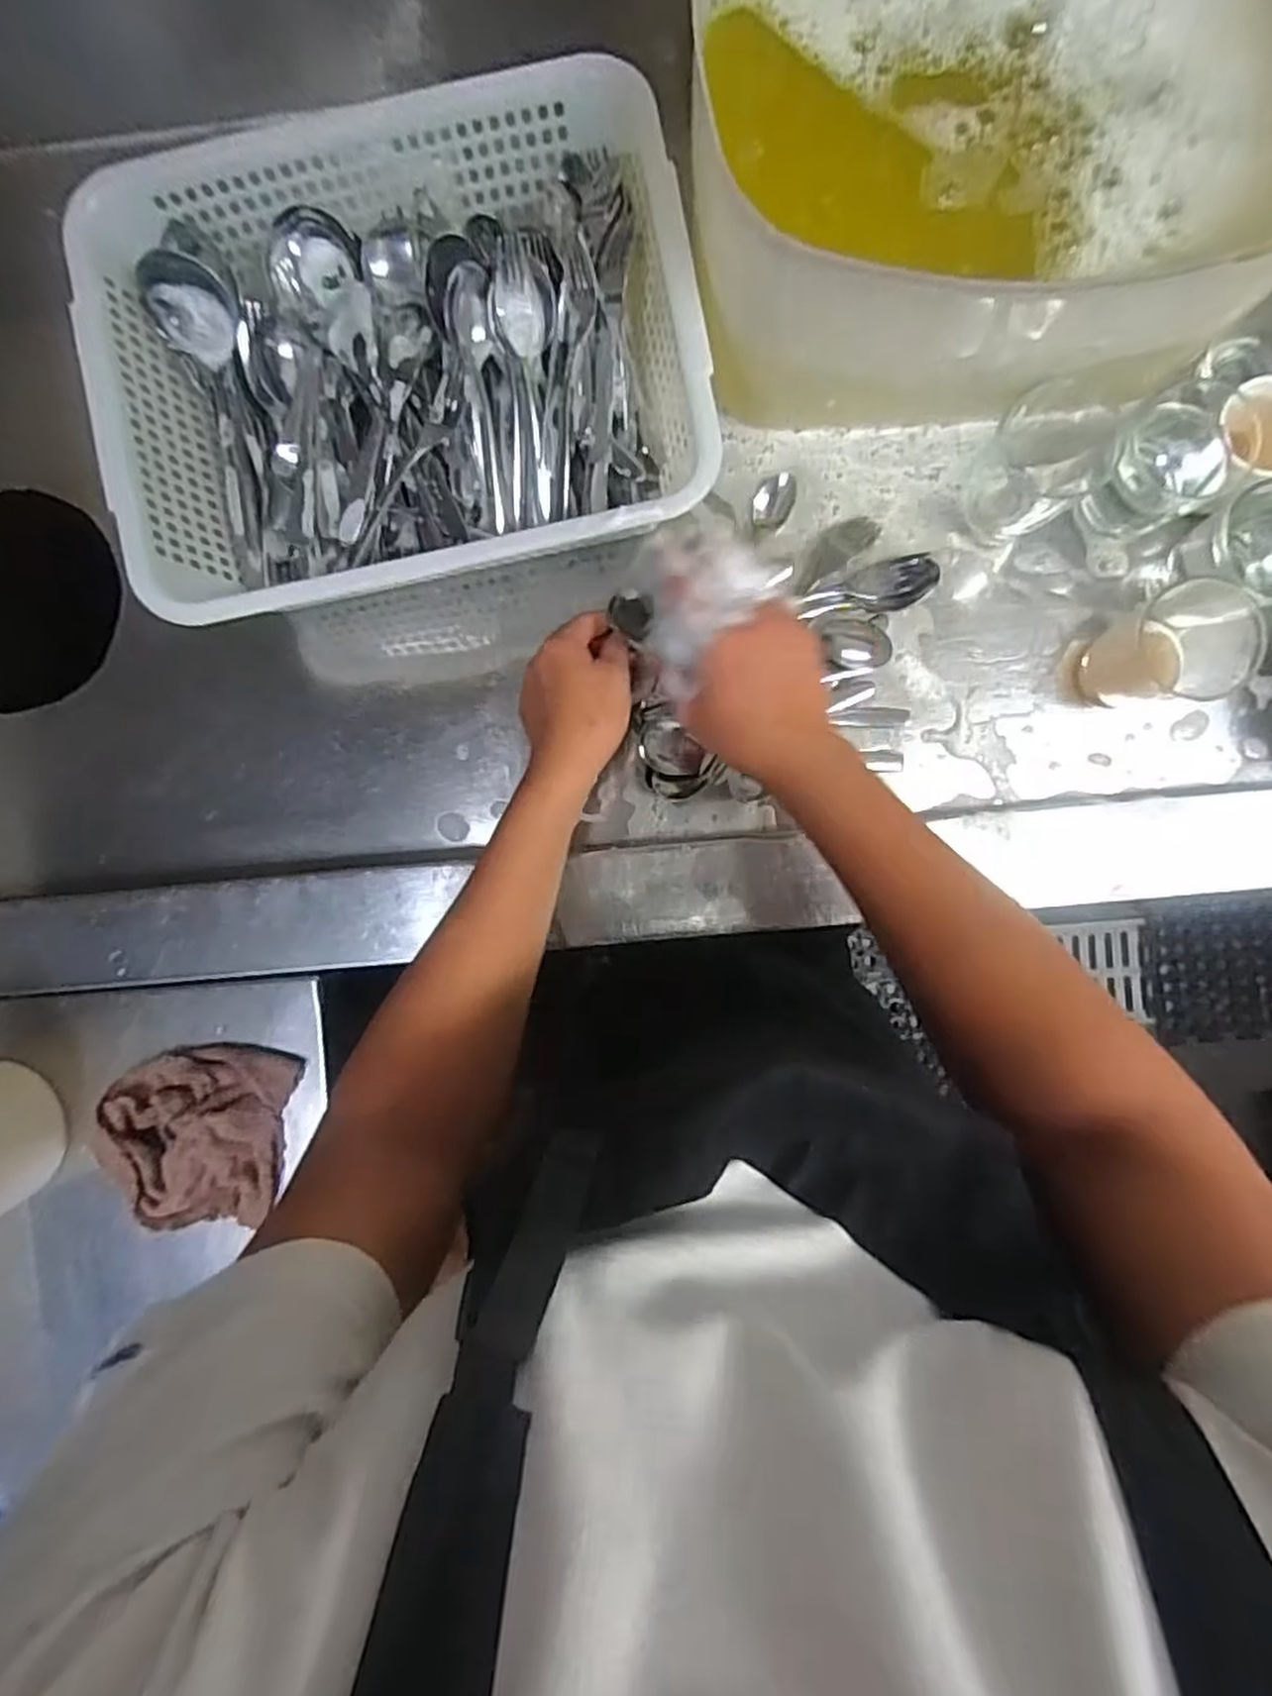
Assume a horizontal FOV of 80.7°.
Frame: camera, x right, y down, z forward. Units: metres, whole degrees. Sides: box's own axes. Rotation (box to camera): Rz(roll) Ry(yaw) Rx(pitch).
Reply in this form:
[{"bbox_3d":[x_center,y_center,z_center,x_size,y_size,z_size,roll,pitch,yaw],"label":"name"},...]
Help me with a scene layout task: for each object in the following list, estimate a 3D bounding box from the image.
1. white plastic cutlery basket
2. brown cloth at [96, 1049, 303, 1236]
[{"bbox_3d":[-0.158,-0.330,0.513,0.382,0.090,0.315,-10,90,2],"label":"white plastic cutlery basket"},{"bbox_3d":[-0.329,0.217,0.563,0.130,0.025,0.135,9,91,2],"label":"brown cloth"}]

